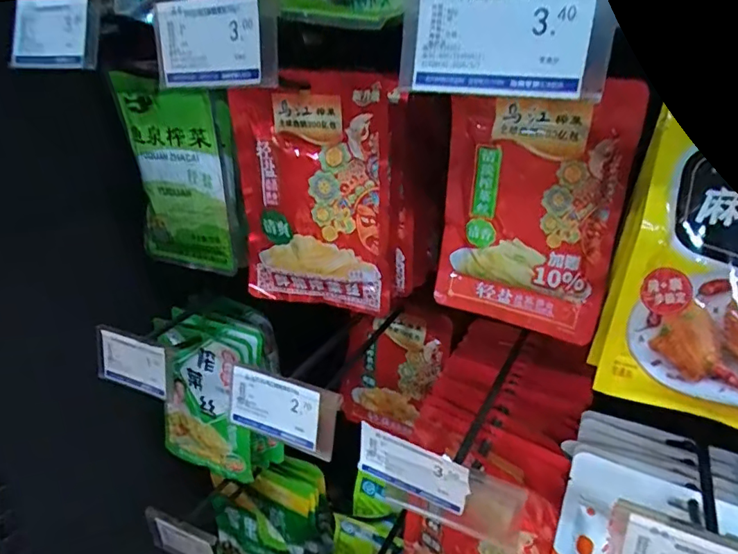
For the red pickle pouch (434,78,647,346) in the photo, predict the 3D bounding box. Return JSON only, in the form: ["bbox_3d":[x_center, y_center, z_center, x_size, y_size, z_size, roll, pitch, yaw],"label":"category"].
[{"bbox_3d":[0.101,-0.040,0.339,0.107,0.152,0.011,14,28,26],"label":"red pickle pouch"}]

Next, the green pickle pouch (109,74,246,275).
[{"bbox_3d":[-0.149,-0.077,0.410,0.107,0.147,0.028,8,26,24],"label":"green pickle pouch"}]

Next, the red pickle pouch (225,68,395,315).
[{"bbox_3d":[-0.041,-0.051,0.360,0.107,0.166,0.027,9,27,16],"label":"red pickle pouch"}]

